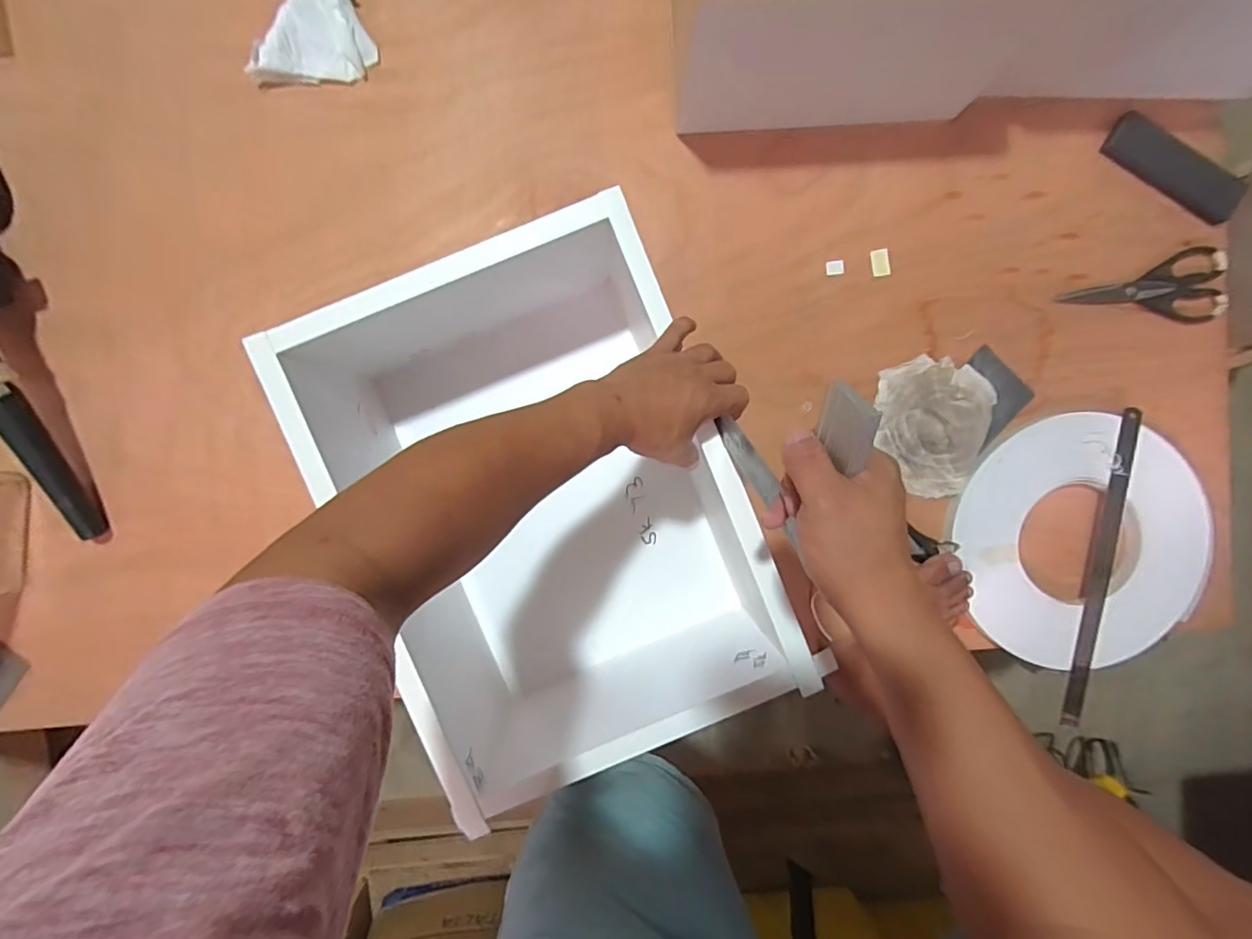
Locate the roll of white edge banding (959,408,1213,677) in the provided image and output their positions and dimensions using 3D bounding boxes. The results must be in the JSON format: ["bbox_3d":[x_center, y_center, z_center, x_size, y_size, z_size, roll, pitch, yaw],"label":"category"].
[{"bbox_3d":[0.600,0.092,0.729,0.327,0.024,0.318,0,94,-1],"label":"roll of white edge banding"}]

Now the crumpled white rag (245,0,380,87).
[{"bbox_3d":[-0.373,-0.527,0.674,0.101,0.034,0.161,31,92,-3],"label":"crumpled white rag"}]

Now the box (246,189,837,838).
[{"bbox_3d":[-0.084,0.037,0.616,0.361,0.231,0.544,-24,92,-2],"label":"box"}]

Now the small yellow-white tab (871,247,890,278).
[{"bbox_3d":[0.337,-0.273,0.729,0.025,0.004,0.035,-8,91,-2],"label":"small yellow-white tab"}]

